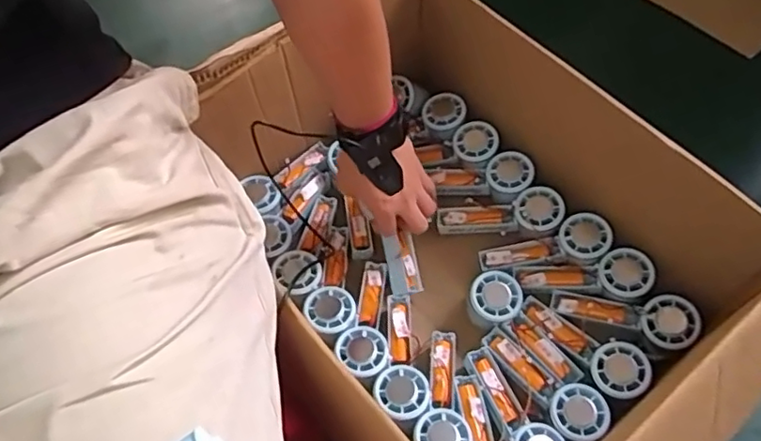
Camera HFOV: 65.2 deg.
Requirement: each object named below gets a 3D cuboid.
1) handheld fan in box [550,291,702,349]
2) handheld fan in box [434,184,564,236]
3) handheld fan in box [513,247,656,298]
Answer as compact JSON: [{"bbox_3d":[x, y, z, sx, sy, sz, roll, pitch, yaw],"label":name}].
[{"bbox_3d":[0.267,0.102,0.659,0.151,0.026,0.053,6,59,29],"label":"handheld fan in box"},{"bbox_3d":[0.145,-0.007,0.727,0.149,0.023,0.054,-9,59,20],"label":"handheld fan in box"},{"bbox_3d":[0.233,0.064,0.686,0.151,0.028,0.052,-7,59,21],"label":"handheld fan in box"}]

